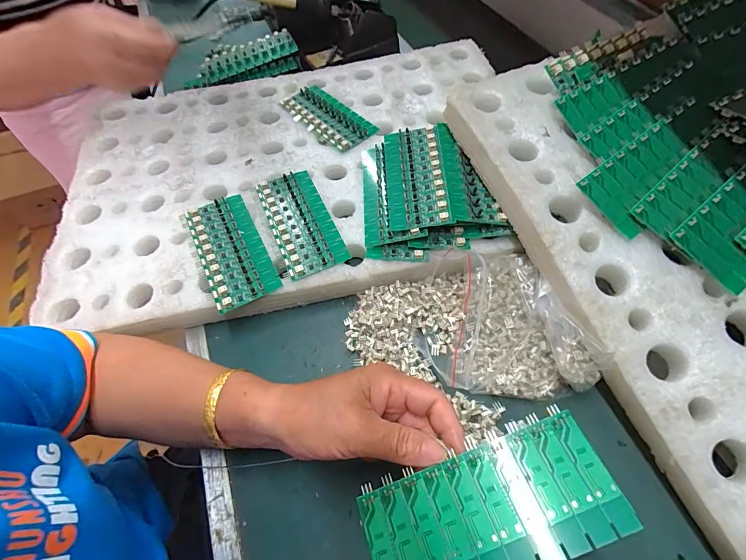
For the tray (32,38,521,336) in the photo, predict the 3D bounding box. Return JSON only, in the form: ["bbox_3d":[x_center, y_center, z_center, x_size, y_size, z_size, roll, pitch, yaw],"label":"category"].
[{"bbox_3d":[-0.097,-0.141,0.437,0.519,0.026,0.363,-12,62,-4],"label":"tray"}]

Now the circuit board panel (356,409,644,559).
[{"bbox_3d":[0.064,0.130,0.202,0.138,0.011,0.061,-23,62,0],"label":"circuit board panel"}]

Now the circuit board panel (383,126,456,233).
[{"bbox_3d":[0.044,-0.111,0.378,0.062,0.007,0.136,-8,60,10],"label":"circuit board panel"}]

